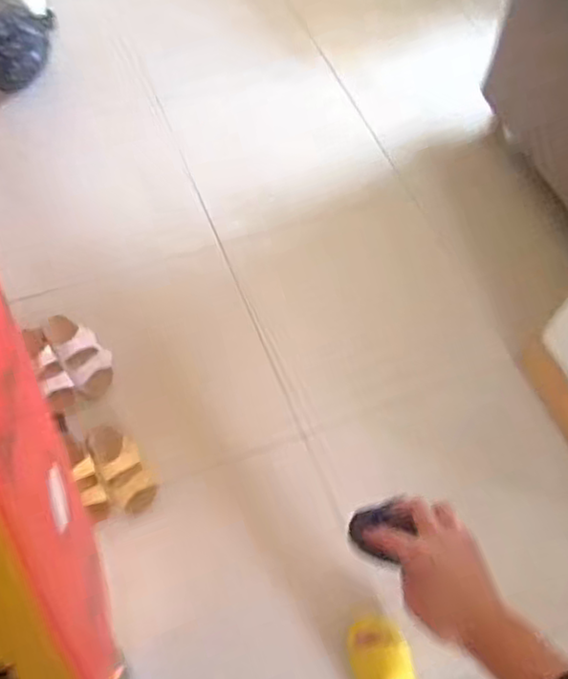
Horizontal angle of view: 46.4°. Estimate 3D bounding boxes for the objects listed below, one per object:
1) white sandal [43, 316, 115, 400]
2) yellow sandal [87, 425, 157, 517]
[{"bbox_3d":[-0.495,0.022,1.599,0.110,0.060,0.255,-30,67,-20],"label":"white sandal"},{"bbox_3d":[-0.357,0.284,1.468,0.102,0.042,0.206,-27,66,-19],"label":"yellow sandal"}]

